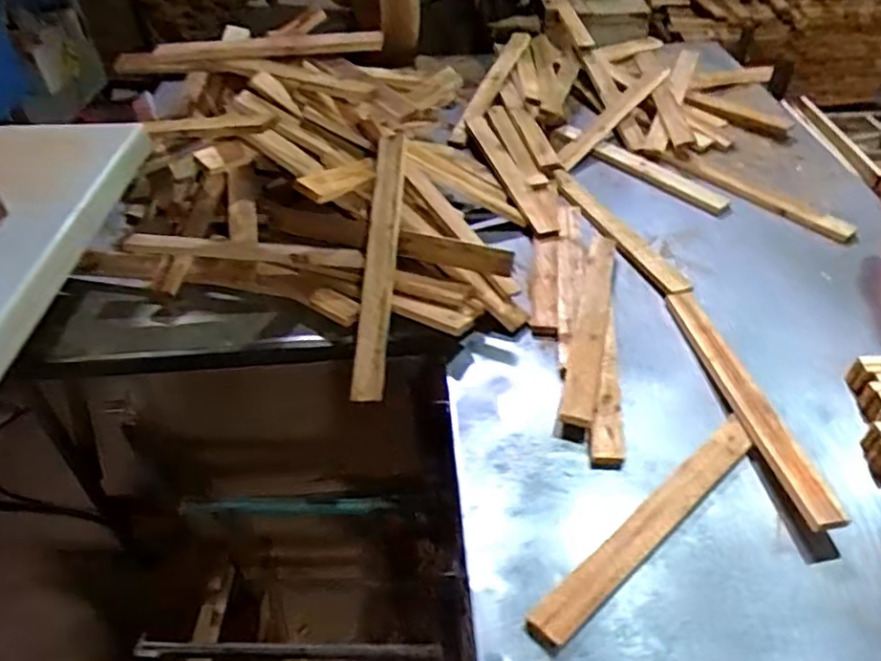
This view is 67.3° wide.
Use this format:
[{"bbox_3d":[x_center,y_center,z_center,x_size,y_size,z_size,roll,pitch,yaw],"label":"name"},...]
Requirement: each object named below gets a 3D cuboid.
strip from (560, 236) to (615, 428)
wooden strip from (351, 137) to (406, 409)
[{"bbox_3d":[0.263,-0.020,1.156,0.049,0.029,0.467,10,44,12],"label":"strip"},{"bbox_3d":[-0.106,-0.121,1.167,0.055,0.026,0.480,4,77,5],"label":"wooden strip"}]

